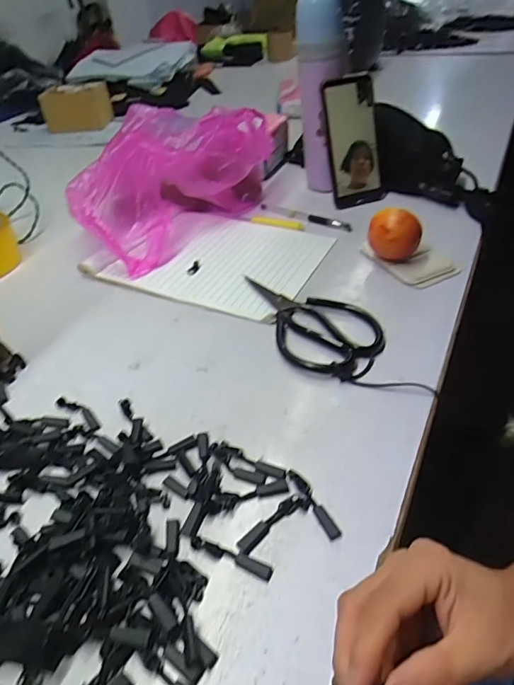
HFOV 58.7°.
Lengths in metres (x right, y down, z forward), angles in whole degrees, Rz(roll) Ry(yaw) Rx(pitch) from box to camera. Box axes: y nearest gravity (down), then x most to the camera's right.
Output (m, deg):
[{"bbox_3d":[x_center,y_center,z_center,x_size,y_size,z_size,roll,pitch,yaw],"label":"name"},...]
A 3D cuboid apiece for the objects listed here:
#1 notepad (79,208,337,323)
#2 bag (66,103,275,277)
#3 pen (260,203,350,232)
[{"bbox_3d":[-0.055,-0.113,0.582,0.262,0.014,0.192,16,46,21],"label":"notepad"},{"bbox_3d":[-0.112,-0.240,0.642,0.165,0.135,0.321,29,53,33],"label":"bag"},{"bbox_3d":[0.066,-0.178,0.644,0.146,0.005,0.015,23,50,29],"label":"pen"}]

